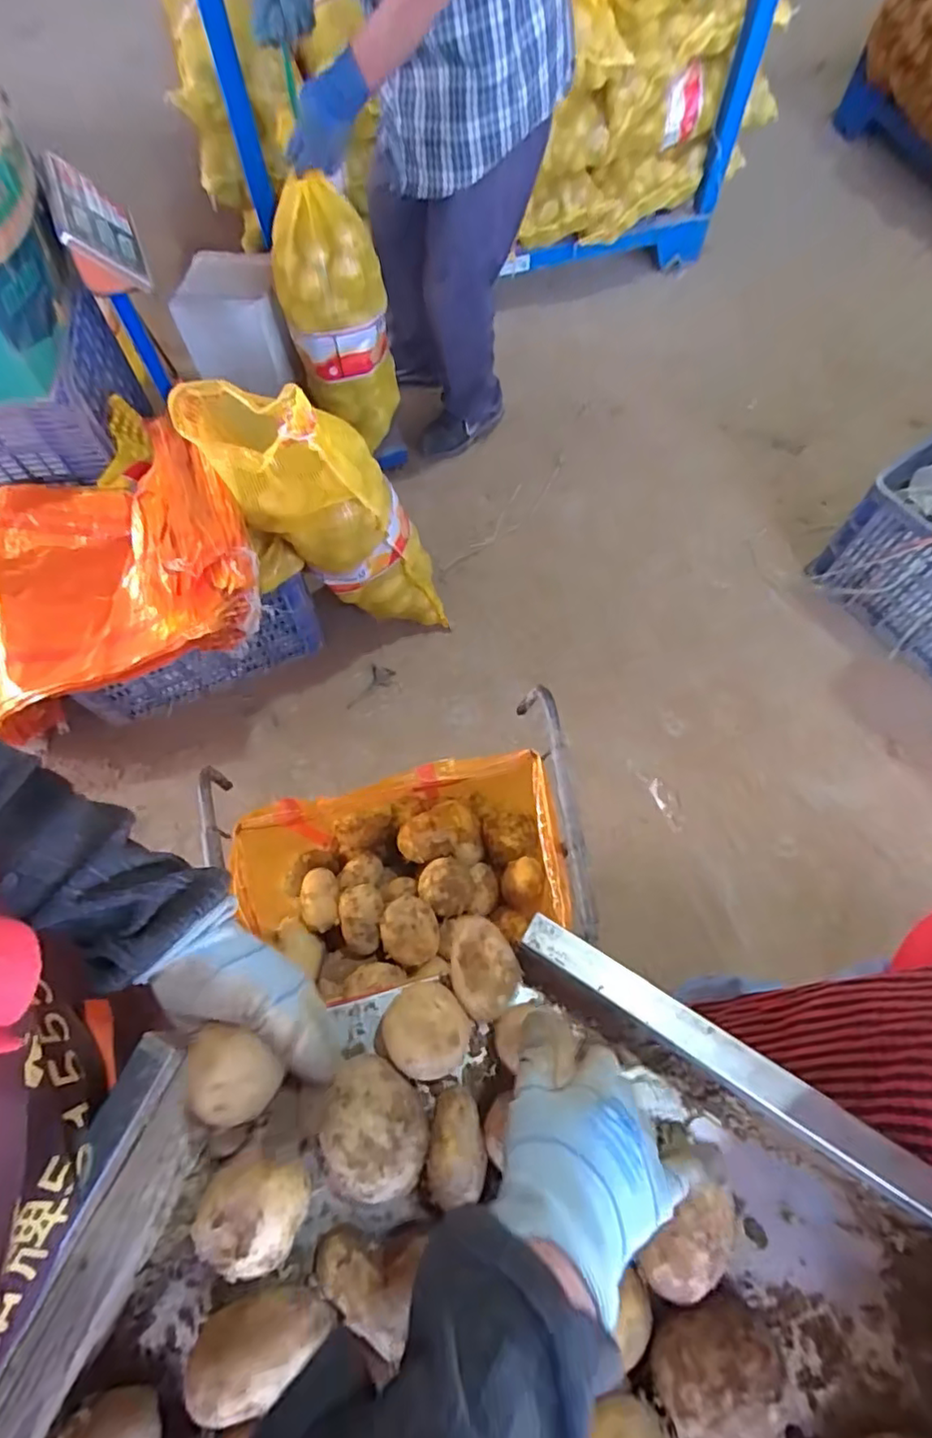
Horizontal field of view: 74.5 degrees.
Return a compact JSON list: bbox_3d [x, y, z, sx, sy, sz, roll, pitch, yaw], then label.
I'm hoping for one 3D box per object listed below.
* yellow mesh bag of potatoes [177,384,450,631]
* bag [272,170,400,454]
[{"bbox_3d":[-0.228,-0.342,1.175,0.244,0.632,0.226,-16,65,18],"label":"yellow mesh bag of potatoes"},{"bbox_3d":[-0.279,-0.864,1.348,0.206,0.457,0.169,-13,67,-4],"label":"bag"}]

